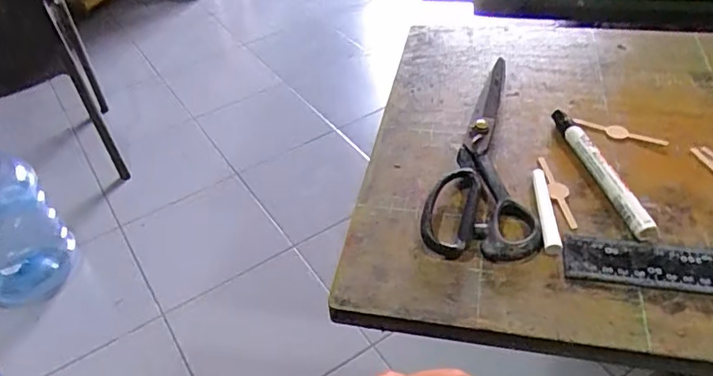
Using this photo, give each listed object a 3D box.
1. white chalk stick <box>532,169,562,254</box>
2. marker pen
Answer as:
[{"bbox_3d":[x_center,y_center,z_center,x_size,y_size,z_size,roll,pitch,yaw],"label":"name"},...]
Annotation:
[{"bbox_3d":[0.142,0.015,0.422,0.013,0.007,0.084,2,43,7],"label":"white chalk stick"},{"bbox_3d":[0.193,-0.020,0.453,0.016,0.015,0.153,-9,43,-5],"label":"marker pen"}]

